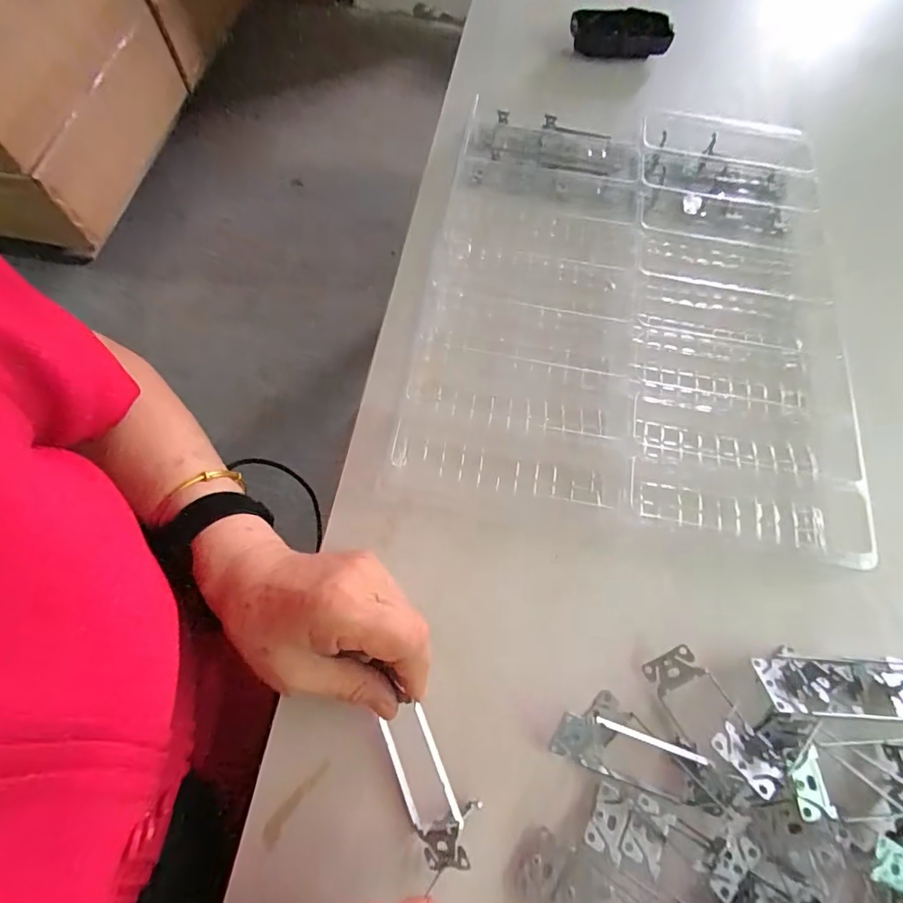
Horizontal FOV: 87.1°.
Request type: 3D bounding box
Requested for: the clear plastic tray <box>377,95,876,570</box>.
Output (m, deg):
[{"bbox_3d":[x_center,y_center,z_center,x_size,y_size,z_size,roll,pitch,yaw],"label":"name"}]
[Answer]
[{"bbox_3d":[0.159,-0.142,0.416,0.363,0.037,0.429,11,68,3],"label":"clear plastic tray"}]

